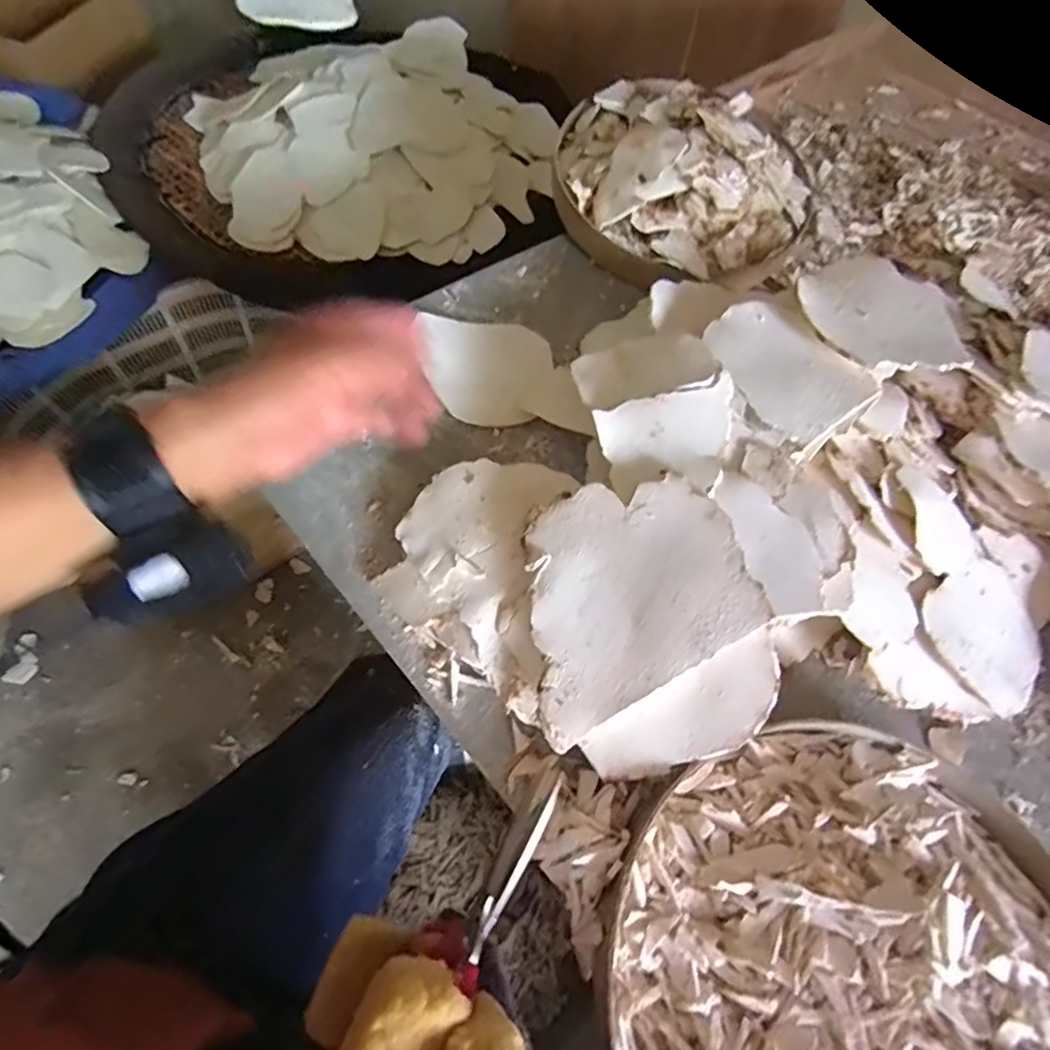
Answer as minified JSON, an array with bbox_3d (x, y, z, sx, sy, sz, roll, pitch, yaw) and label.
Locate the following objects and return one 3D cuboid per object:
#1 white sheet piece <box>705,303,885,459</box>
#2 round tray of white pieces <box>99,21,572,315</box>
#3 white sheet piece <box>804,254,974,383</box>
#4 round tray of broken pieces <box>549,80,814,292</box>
[{"bbox_3d":[0.218,-0.131,0.527,0.104,0.019,0.142,-39,69,-19],"label":"white sheet piece"},{"bbox_3d":[-0.364,-0.770,1.159,0.797,0.172,0.748,2,61,-4],"label":"round tray of white pieces"},{"bbox_3d":[0.328,-0.204,0.566,0.140,0.016,0.168,13,61,2],"label":"white sheet piece"},{"bbox_3d":[0.175,-0.401,0.701,0.257,0.117,0.288,-38,70,-23],"label":"round tray of broken pieces"}]

